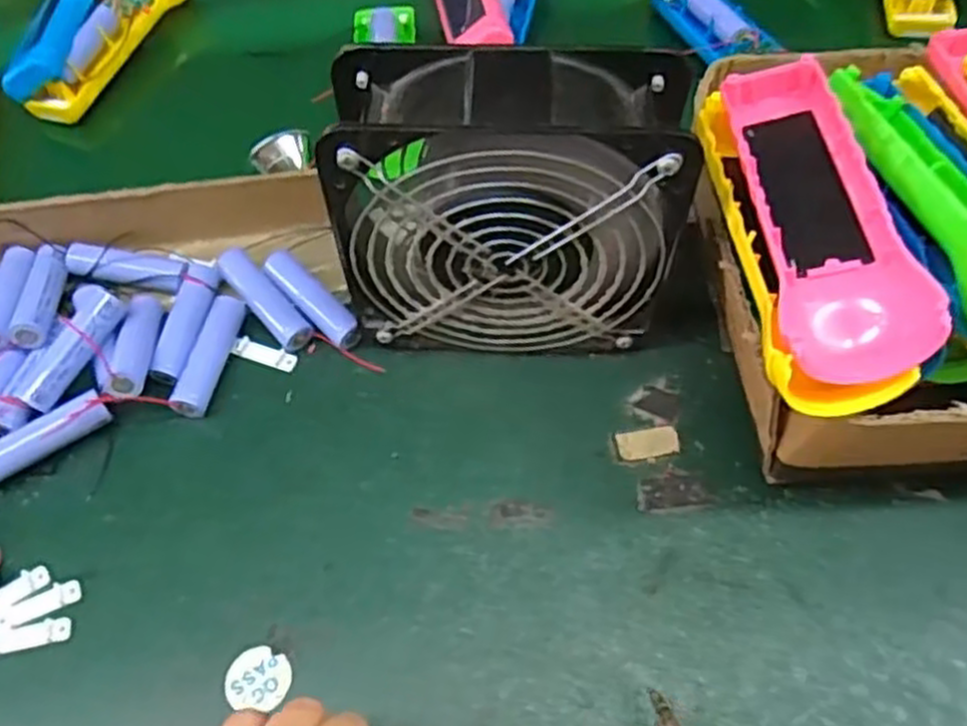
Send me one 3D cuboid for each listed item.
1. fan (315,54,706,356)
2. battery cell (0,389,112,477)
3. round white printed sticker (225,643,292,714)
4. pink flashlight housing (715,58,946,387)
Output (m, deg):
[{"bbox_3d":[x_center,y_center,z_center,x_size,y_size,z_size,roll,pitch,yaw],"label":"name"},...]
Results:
[{"bbox_3d":[0.013,-0.067,0.366,0.152,0.149,0.064,0,59,3],"label":"fan"},{"bbox_3d":[-0.215,0.037,0.386,0.065,0.021,0.018,-32,62,-17],"label":"battery cell"},{"bbox_3d":[-0.096,0.134,0.339,0.027,0.004,0.023,-3,63,-6],"label":"round white printed sticker"},{"bbox_3d":[0.126,-0.065,0.309,0.049,0.028,0.158,-3,58,0],"label":"pink flashlight housing"}]

